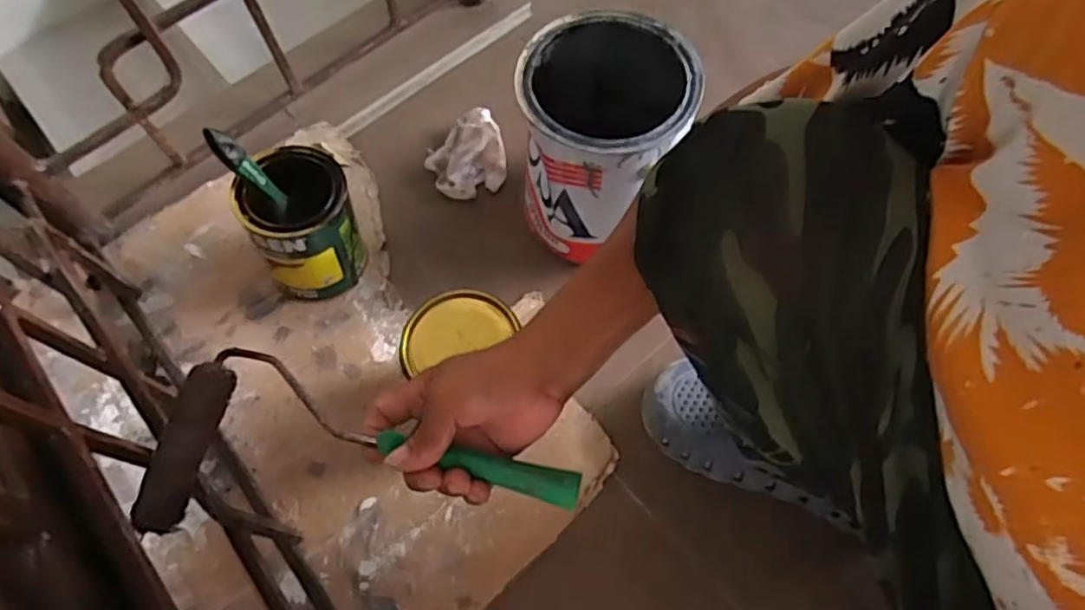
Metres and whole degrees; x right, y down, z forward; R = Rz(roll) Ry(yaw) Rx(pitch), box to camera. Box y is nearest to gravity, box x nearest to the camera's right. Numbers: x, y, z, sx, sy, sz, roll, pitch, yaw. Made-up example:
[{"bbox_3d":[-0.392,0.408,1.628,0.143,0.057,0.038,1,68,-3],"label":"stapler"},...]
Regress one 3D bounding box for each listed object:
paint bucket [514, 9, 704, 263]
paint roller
[{"bbox_3d":[0.058,-0.159,0.679,0.159,0.201,0.167,0,66,1],"label":"paint bucket"},{"bbox_3d":[-0.113,0.105,0.450,0.274,0.027,0.123,8,65,2],"label":"paint roller"}]

